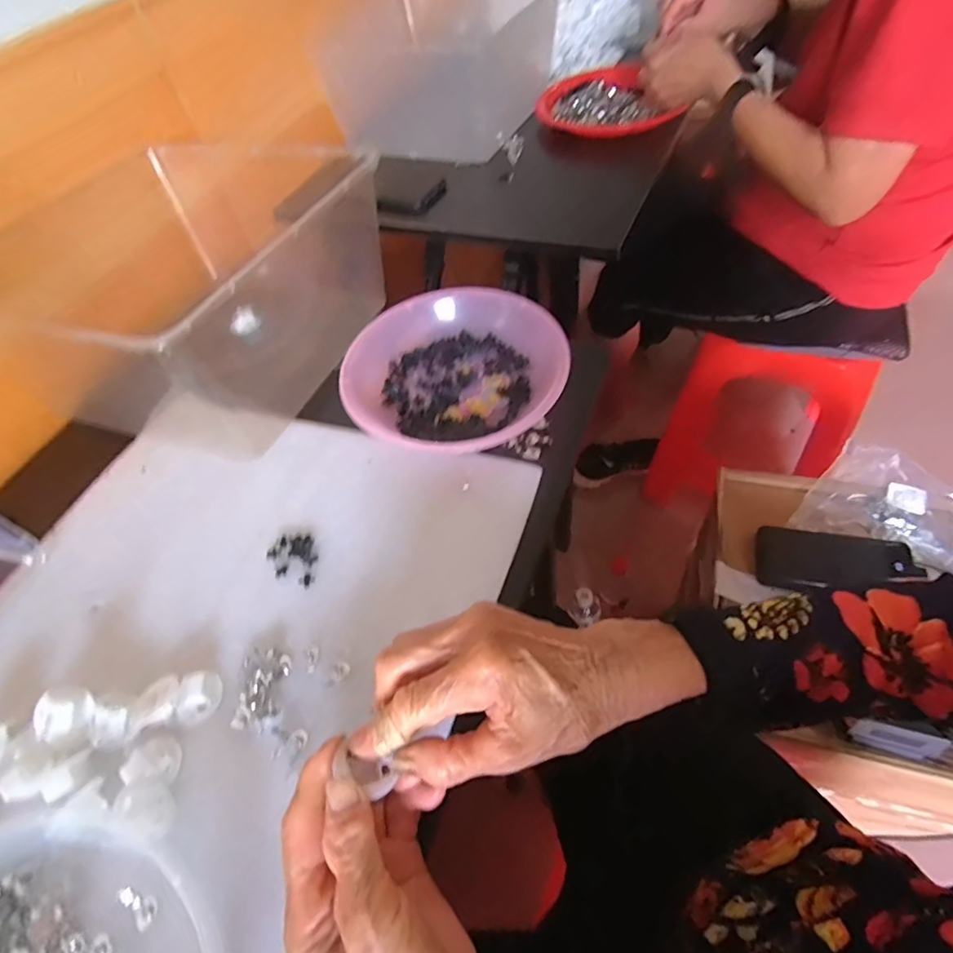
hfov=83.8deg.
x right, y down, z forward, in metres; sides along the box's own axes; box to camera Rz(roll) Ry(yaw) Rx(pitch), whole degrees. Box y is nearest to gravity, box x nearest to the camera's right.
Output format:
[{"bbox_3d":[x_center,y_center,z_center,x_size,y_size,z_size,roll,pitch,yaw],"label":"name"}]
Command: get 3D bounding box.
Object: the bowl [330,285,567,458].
[{"bbox_3d":[-0.017,-0.092,0.464,0.186,0.053,0.170,-4,54,5],"label":"bowl"}]

